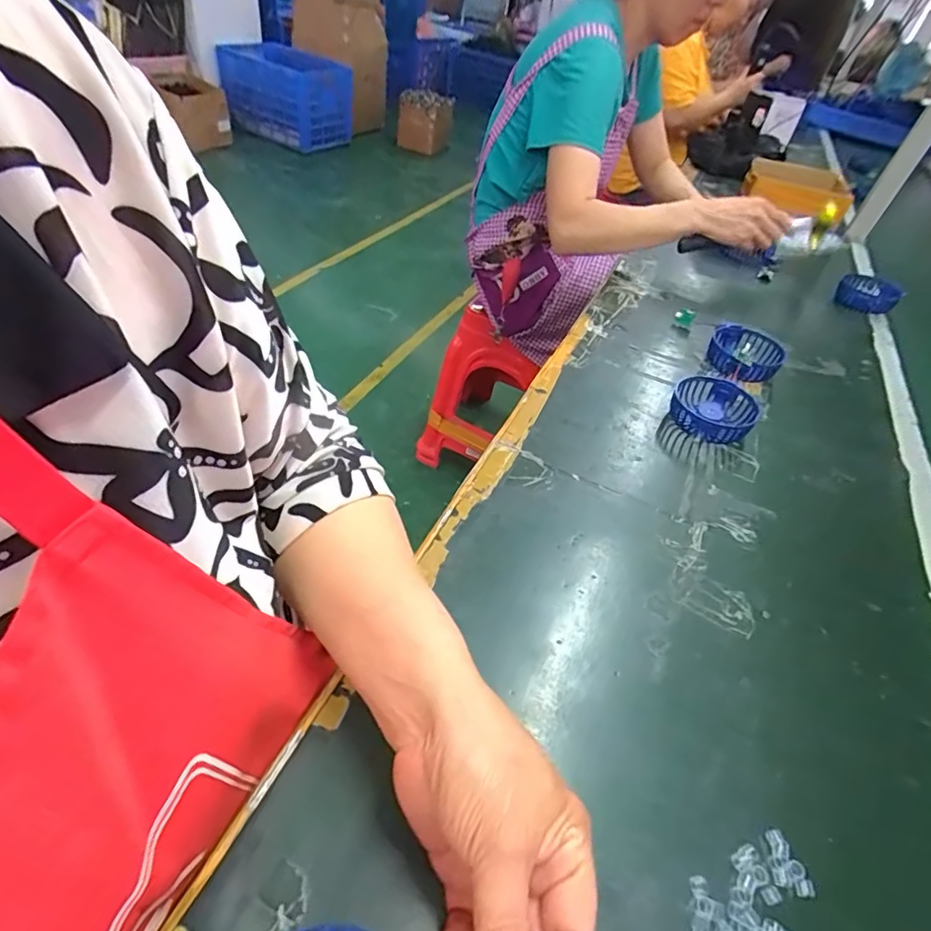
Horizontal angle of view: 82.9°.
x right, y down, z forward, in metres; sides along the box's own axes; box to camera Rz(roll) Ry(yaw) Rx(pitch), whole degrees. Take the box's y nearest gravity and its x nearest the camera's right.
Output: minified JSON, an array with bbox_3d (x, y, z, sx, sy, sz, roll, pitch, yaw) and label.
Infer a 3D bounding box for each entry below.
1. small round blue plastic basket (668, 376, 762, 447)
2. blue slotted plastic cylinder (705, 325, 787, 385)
[{"bbox_3d":[0.277,-0.062,0.592,0.087,0.033,0.087,27,48,20],"label":"small round blue plastic basket"},{"bbox_3d":[0.360,-0.146,0.682,0.090,0.040,0.081,27,47,20],"label":"blue slotted plastic cylinder"}]

